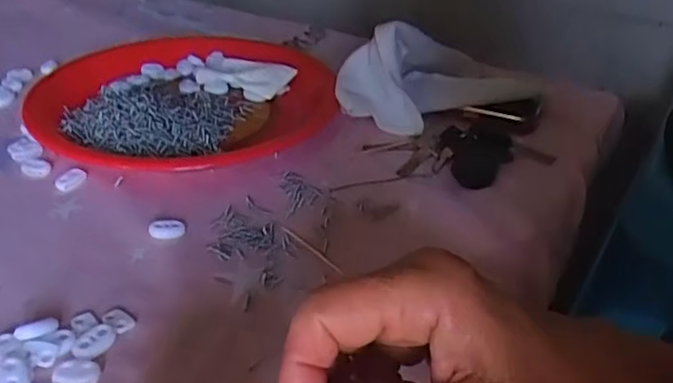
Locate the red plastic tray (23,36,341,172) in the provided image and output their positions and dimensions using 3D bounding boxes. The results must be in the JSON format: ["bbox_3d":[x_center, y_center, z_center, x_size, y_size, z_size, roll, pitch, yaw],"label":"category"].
[{"bbox_3d":[-0.131,-0.084,0.537,0.249,0.030,0.222,-2,34,-7],"label":"red plastic tray"}]

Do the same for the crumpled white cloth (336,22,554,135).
[{"bbox_3d":[0.088,-0.107,0.544,0.180,0.077,0.087,-10,36,-18],"label":"crumpled white cloth"}]

